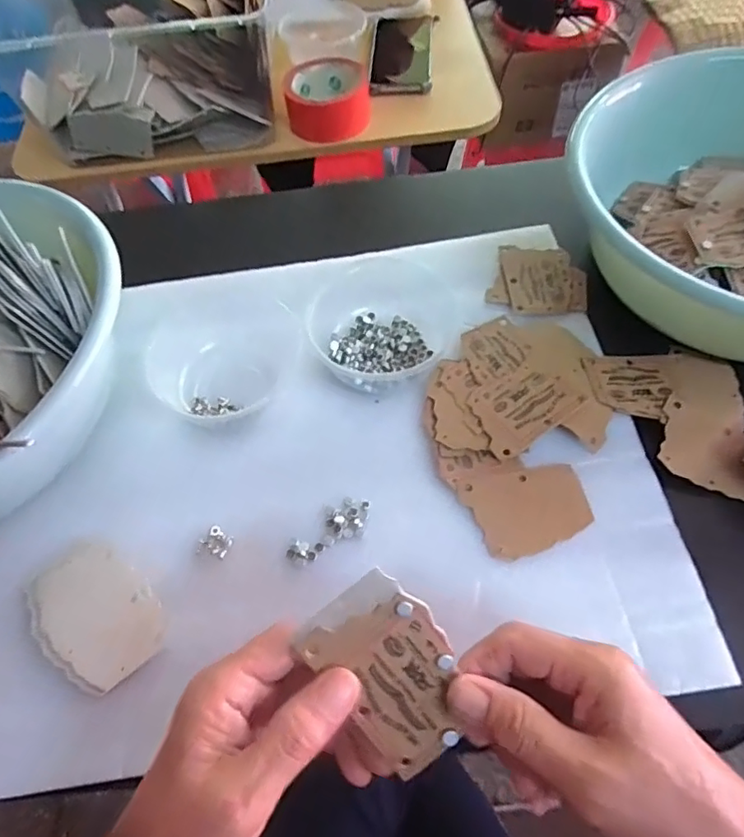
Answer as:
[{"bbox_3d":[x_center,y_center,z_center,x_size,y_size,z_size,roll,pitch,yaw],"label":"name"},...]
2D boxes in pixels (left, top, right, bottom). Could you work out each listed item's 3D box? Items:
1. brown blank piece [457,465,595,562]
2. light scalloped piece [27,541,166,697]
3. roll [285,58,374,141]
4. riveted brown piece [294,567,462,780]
[{"bbox_3d":[0.100,0.059,0.362,0.078,0.004,0.056,-9,59,-1],"label":"brown blank piece"},{"bbox_3d":[-0.171,0.118,0.343,0.093,0.007,0.063,31,66,21],"label":"light scalloped piece"},{"bbox_3d":[-0.051,-0.382,0.668,0.100,0.046,0.095,-2,59,3],"label":"roll"},{"bbox_3d":[0.010,0.113,0.249,0.055,0.005,0.082,-37,94,2],"label":"riveted brown piece"}]

